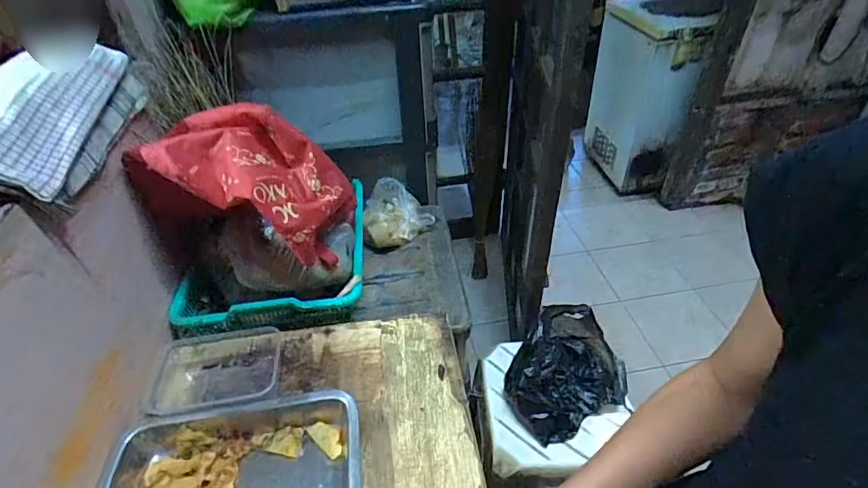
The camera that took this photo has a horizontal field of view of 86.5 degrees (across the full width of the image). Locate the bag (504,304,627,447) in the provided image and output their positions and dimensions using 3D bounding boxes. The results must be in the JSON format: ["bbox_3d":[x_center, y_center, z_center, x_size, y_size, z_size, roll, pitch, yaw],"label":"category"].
[{"bbox_3d":[0.255,0.247,0.927,0.229,0.133,0.199,-19,43,-18],"label":"bag"}]

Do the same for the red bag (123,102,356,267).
[{"bbox_3d":[-0.290,-0.088,0.698,0.280,0.211,0.166,5,41,9],"label":"red bag"}]

